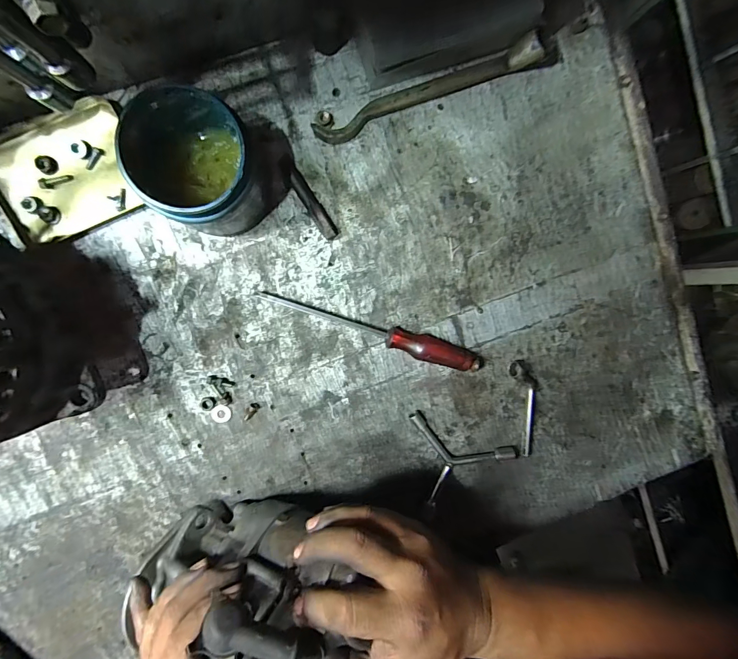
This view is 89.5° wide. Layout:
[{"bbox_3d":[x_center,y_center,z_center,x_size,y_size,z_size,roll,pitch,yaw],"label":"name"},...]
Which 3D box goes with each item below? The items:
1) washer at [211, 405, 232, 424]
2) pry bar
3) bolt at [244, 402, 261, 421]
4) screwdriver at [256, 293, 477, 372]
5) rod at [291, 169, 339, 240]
[{"bbox_3d":[-0.151,0.087,0.380,0.019,0.004,0.020,-1,97,-6],"label":"washer"},{"bbox_3d":[0.056,-0.225,0.352,0.223,0.027,0.023,-23,99,-3],"label":"pry bar"},{"bbox_3d":[-0.122,0.085,0.383,0.010,0.005,0.021,42,91,-9],"label":"bolt"},{"bbox_3d":[0.003,0.002,0.376,0.228,0.026,0.023,17,95,-8],"label":"screwdriver"},{"bbox_3d":[-0.055,-0.121,0.360,0.015,0.014,0.072,-34,99,-1],"label":"rod"}]

